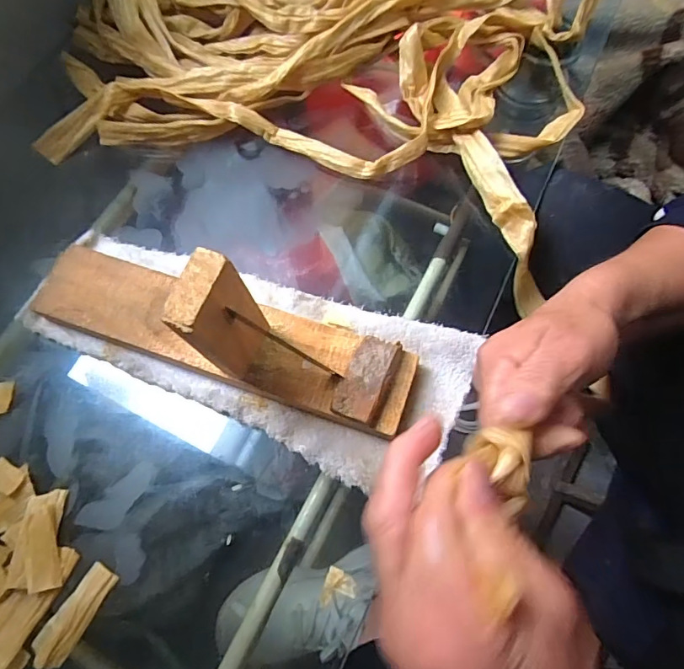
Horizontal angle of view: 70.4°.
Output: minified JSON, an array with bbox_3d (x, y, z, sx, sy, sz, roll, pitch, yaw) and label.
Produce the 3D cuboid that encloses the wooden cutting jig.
[{"bbox_3d":[-0.087,-0.019,0.304,0.277,0.119,0.066,18,70,9],"label":"wooden cutting jig"}]

